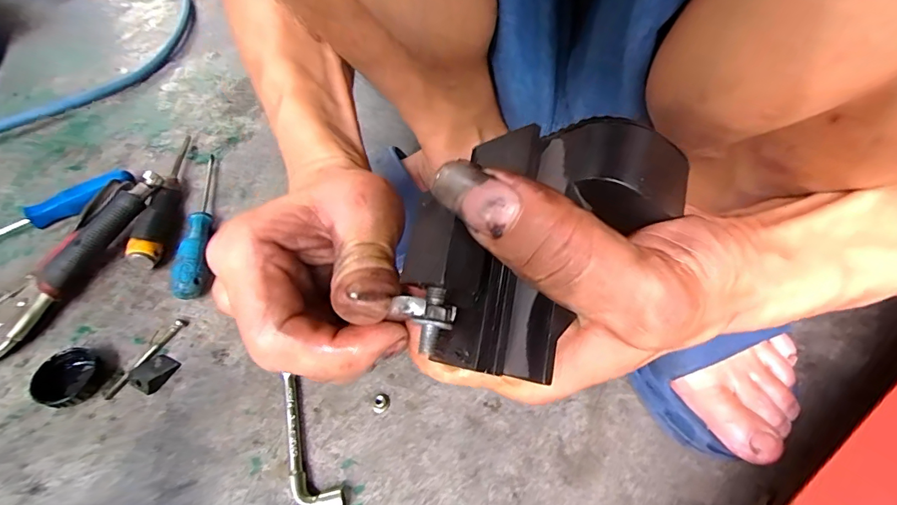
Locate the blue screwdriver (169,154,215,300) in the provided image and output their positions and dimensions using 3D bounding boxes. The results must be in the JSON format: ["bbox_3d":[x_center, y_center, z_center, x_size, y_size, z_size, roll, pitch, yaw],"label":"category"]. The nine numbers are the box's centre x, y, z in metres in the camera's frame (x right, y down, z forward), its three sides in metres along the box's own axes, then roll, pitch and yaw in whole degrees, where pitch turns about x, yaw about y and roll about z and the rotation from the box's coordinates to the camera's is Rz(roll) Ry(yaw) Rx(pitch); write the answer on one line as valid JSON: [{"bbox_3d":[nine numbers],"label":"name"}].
[{"bbox_3d":[-0.259,-0.038,0.446,0.030,0.028,0.200,-14,53,-9],"label":"blue screwdriver"}]

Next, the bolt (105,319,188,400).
[{"bbox_3d":[-0.252,0.086,0.362,0.012,0.007,0.077,19,56,16],"label":"bolt"}]

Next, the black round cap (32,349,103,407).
[{"bbox_3d":[-0.300,0.100,0.345,0.044,0.017,0.044,-1,52,1],"label":"black round cap"}]

